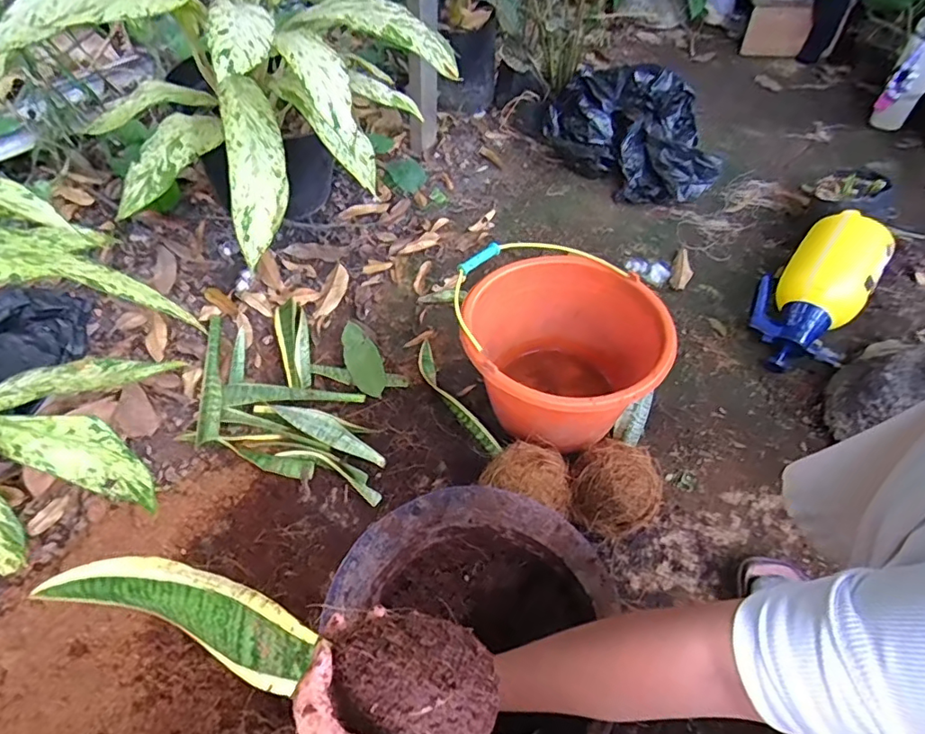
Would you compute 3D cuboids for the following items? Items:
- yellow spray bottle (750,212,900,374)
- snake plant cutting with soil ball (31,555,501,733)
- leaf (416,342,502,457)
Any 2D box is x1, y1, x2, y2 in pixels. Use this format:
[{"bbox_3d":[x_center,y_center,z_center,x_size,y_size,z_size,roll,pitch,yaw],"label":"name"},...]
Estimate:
[{"bbox_3d":[0.599,-0.126,0.899,0.151,0.158,0.260,35,60,26],"label":"yellow spray bottle"},{"bbox_3d":[-0.140,0.164,0.351,0.338,0.056,0.063,0,47,31],"label":"snake plant cutting with soil ball"},{"bbox_3d":[-0.018,0.047,0.864,0.039,0.038,0.273,-22,54,-16],"label":"leaf"}]

